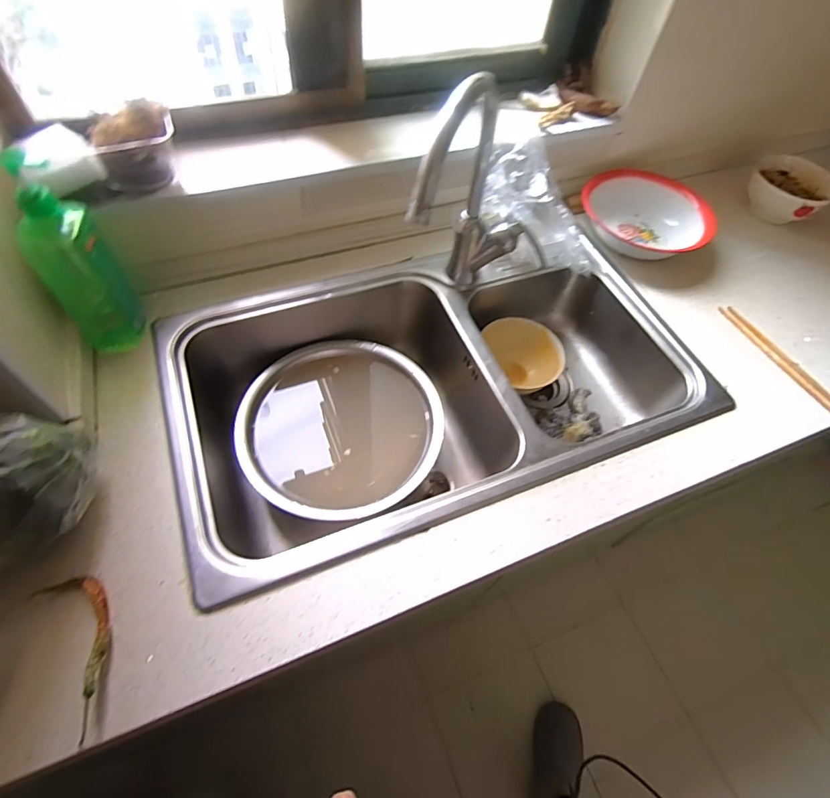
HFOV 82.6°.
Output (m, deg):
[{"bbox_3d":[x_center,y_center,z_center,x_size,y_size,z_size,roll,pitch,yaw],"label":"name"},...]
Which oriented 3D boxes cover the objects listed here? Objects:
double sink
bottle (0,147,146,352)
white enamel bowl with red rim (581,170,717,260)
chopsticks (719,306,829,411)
[{"bbox_3d":[0.027,-0.026,0.795,0.774,0.184,0.490,-18,60,-14],"label":"double sink"},{"bbox_3d":[-0.436,-0.176,0.611,0.083,0.252,0.076,-15,59,-13],"label":"bottle"},{"bbox_3d":[0.432,-0.346,0.903,0.229,0.086,0.205,19,58,9],"label":"white enamel bowl with red rim"},{"bbox_3d":[0.585,-0.065,0.753,0.026,0.010,0.237,-21,60,-16],"label":"chopsticks"}]

